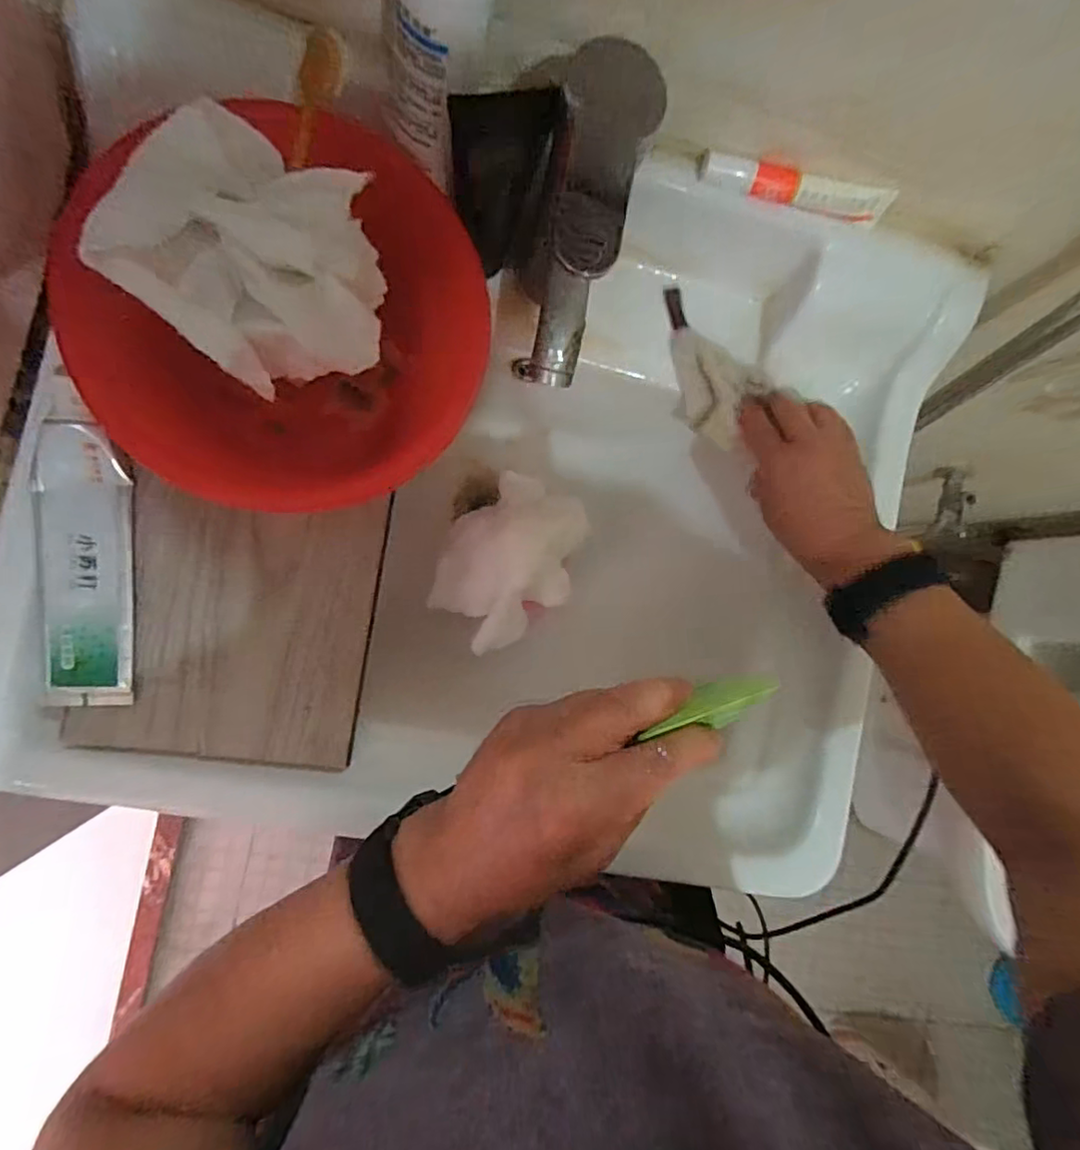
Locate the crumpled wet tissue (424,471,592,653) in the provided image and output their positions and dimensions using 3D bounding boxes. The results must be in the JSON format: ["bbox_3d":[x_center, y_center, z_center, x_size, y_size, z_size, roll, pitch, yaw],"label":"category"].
[{"bbox_3d":[-0.023,-0.011,0.444,0.094,0.081,0.125,44,83,-5],"label":"crumpled wet tissue"}]

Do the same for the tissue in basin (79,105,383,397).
[{"bbox_3d":[-0.133,-0.153,0.300,0.116,0.080,0.111,33,84,-7],"label":"tissue in basin"}]

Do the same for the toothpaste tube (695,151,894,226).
[{"bbox_3d":[0.169,-0.255,0.386,0.126,0.025,0.021,13,87,-8],"label":"toothpaste tube"}]

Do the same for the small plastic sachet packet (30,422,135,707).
[{"bbox_3d":[-0.275,-0.004,0.357,0.048,0.018,0.166,0,89,-9],"label":"small plastic sachet packet"}]

